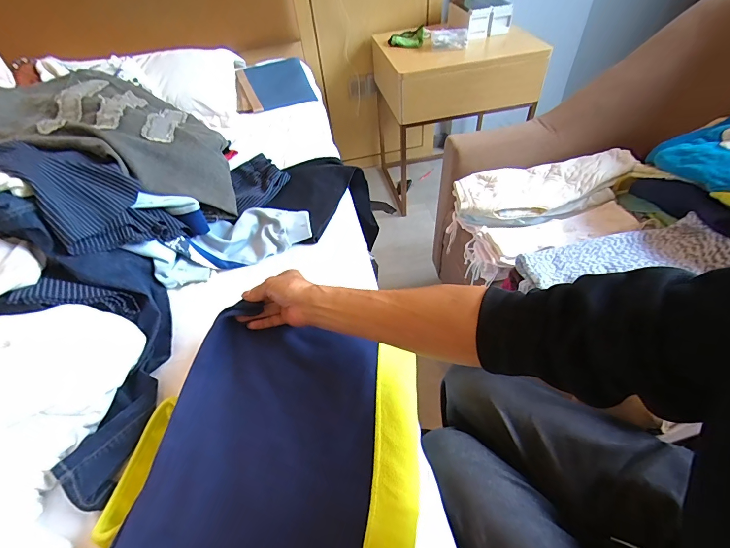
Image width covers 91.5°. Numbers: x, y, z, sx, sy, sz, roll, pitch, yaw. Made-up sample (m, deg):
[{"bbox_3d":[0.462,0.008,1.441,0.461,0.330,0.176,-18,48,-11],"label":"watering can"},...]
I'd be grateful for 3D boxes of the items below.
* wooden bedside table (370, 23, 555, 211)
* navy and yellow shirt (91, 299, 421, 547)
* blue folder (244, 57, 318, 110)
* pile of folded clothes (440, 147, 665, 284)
[{"bbox_3d":[0.354,-0.658,1.533,0.528,0.616,0.438,-13,50,-6],"label":"wooden bedside table"},{"bbox_3d":[-0.115,0.241,0.405,0.349,0.065,0.455,3,50,8],"label":"navy and yellow shirt"},{"bbox_3d":[-0.315,-0.708,1.314,0.207,0.012,0.293,-18,60,-9],"label":"blue folder"},{"bbox_3d":[0.461,-0.153,0.891,0.445,0.150,0.260,-12,49,-5],"label":"pile of folded clothes"}]

